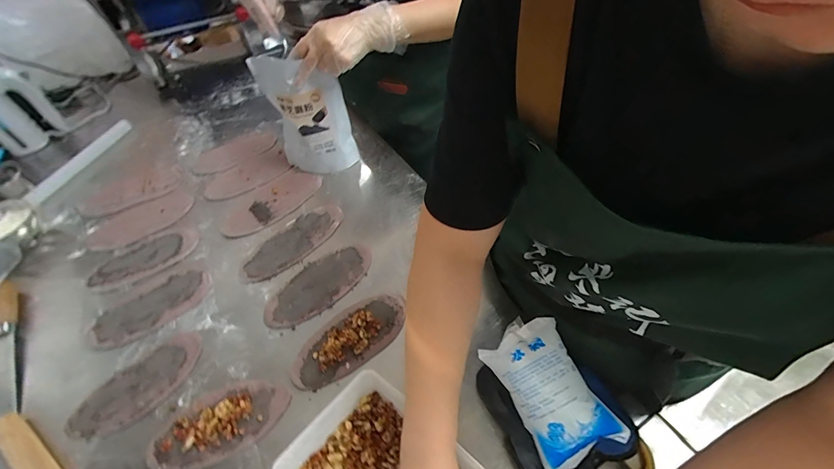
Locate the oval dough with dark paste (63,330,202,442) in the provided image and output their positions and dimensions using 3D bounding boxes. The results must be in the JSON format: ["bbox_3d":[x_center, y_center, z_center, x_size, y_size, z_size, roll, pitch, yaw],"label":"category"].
[{"bbox_3d":[-0.387,0.211,0.498,0.083,0.012,0.170,35,60,27],"label":"oval dough with dark paste"}]

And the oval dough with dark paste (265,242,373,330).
[{"bbox_3d":[-0.161,0.081,0.591,0.091,0.007,0.190,33,59,26],"label":"oval dough with dark paste"}]

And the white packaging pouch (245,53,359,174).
[{"bbox_3d":[-0.213,-0.222,0.697,0.157,0.234,0.061,1,50,3],"label":"white packaging pouch"}]

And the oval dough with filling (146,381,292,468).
[{"bbox_3d":[-0.254,0.241,0.463,0.165,0.017,0.092,-20,52,-14],"label":"oval dough with filling"}]

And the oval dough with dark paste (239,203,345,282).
[{"bbox_3d":[-0.223,0.013,0.653,0.087,0.008,0.211,31,58,25],"label":"oval dough with dark paste"}]

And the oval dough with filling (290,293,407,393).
[{"bbox_3d":[-0.098,0.150,0.528,0.186,0.013,0.088,-35,57,-24],"label":"oval dough with filling"}]

